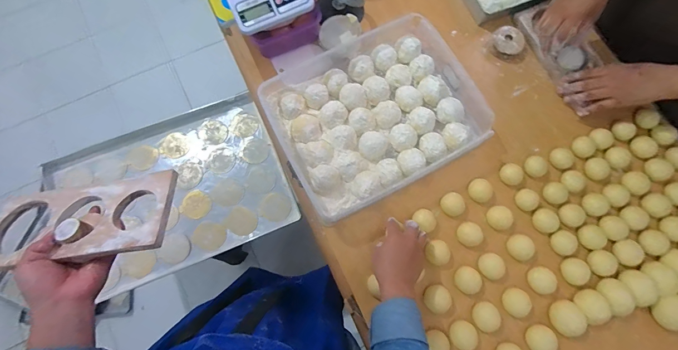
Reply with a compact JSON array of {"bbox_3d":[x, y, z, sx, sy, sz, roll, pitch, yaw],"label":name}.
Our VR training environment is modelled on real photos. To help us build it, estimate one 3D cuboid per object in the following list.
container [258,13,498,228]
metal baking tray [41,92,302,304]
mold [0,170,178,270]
[{"bbox_3d":[0.069,-0.119,0.597,0.375,0.054,0.301,-29,78,-7],"label":"container"},{"bbox_3d":[-0.454,0.050,0.872,0.596,0.061,0.418,-23,79,-9],"label":"metal baking tray"},{"bbox_3d":[-0.348,0.060,0.419,0.257,0.016,0.120,-10,55,3],"label":"mold"}]

